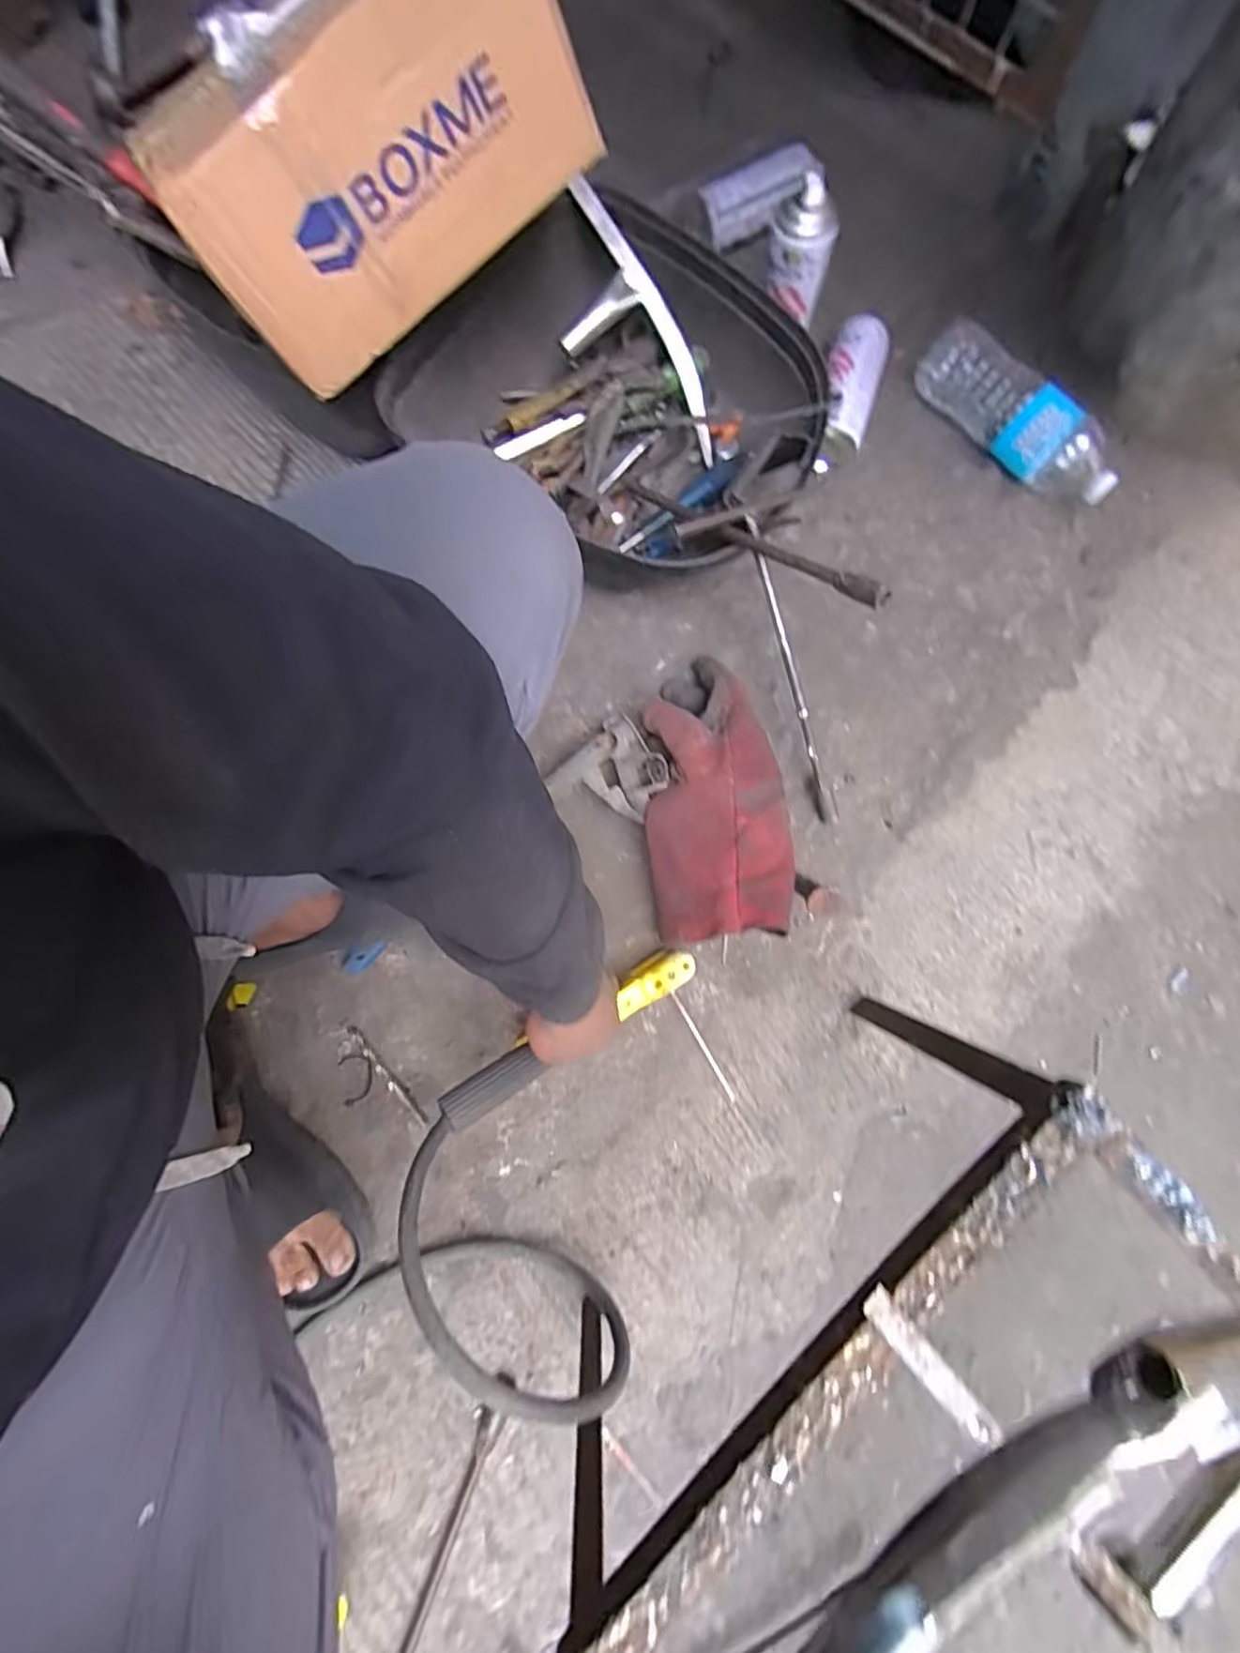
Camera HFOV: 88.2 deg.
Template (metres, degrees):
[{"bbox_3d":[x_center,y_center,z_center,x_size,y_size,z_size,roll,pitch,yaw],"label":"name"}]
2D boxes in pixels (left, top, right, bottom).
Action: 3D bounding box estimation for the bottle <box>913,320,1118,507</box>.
[{"bbox_3d":[0.460,-0.472,0.734,0.070,0.083,0.257,-44,80,-9],"label":"bottle"}]

